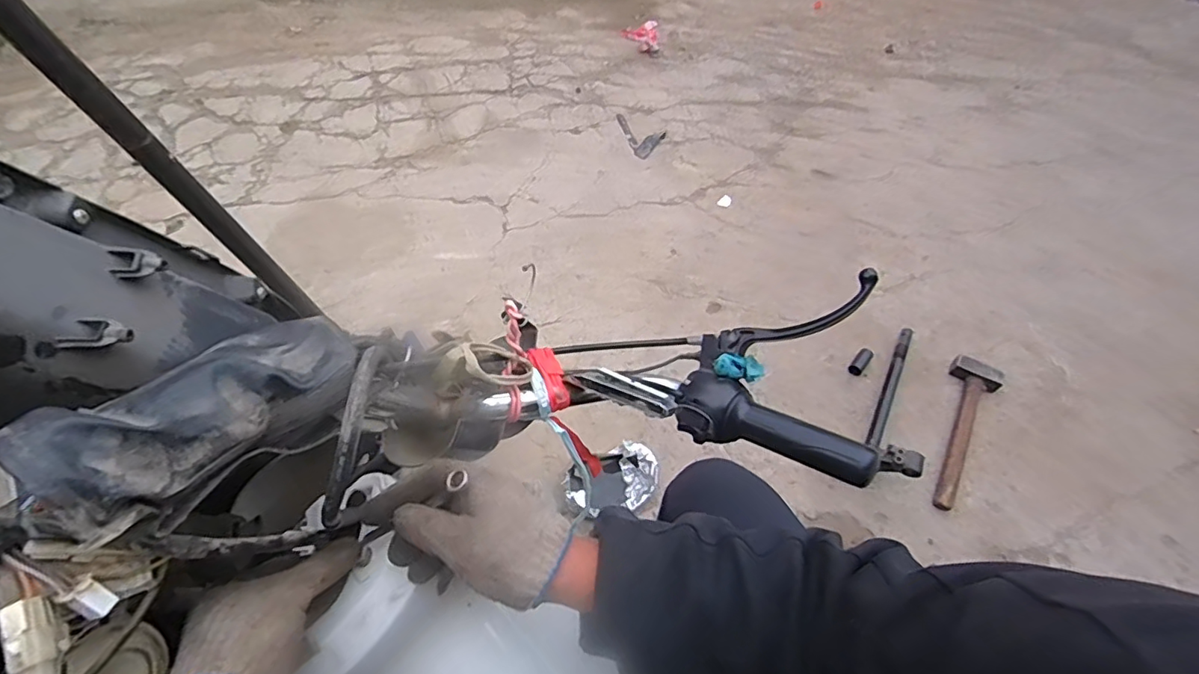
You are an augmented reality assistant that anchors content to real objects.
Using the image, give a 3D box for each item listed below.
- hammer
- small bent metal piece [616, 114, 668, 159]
[{"bbox_3d":[0.689,0.172,1.057,0.097,0.041,0.331,30,62,16],"label":"hammer"},{"bbox_3d":[0.128,-0.578,1.581,0.110,0.006,0.202,-14,59,-9],"label":"small bent metal piece"}]

